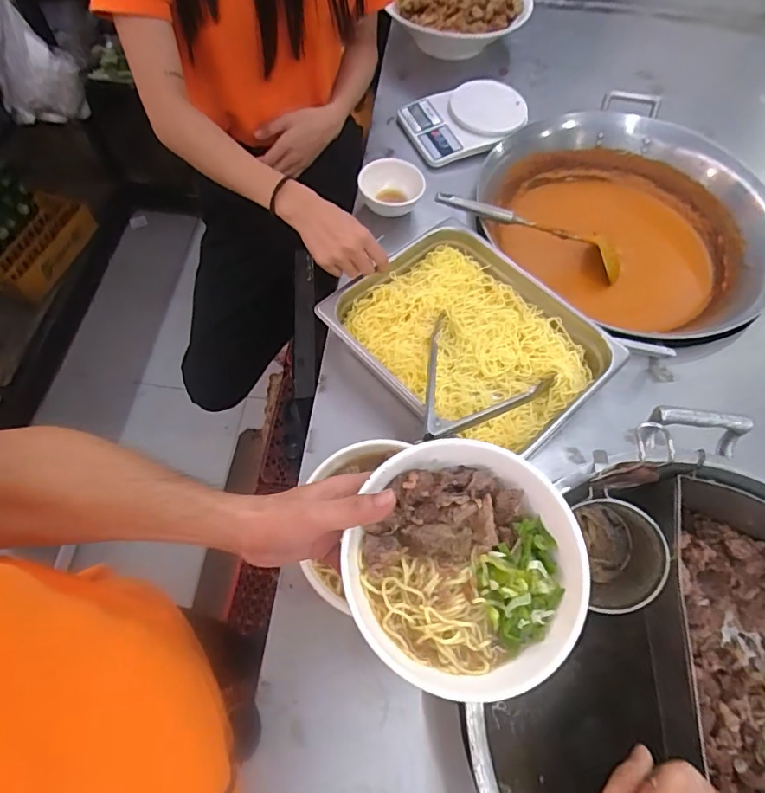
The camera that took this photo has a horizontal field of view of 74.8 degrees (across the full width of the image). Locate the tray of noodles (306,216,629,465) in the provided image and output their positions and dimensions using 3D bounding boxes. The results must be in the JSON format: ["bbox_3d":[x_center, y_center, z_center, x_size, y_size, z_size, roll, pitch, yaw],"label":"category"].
[{"bbox_3d":[0.113,-0.078,0.656,0.248,0.051,0.305,-39,75,-17],"label":"tray of noodles"}]

